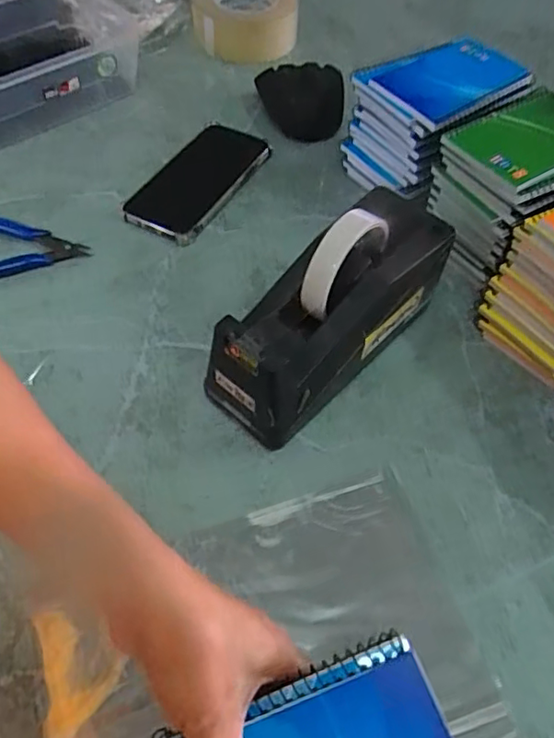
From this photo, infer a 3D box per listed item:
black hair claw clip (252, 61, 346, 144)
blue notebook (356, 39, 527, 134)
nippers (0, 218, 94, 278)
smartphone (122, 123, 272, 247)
[{"bbox_3d":[0.026,-0.307,0.665,0.097,0.034,0.103,0,55,-4],"label":"black hair claw clip"},{"bbox_3d":[0.165,-0.270,0.538,0.148,0.015,0.105,-28,63,-19],"label":"blue notebook"},{"bbox_3d":[-0.234,-0.112,0.522,0.125,0.008,0.081,1,55,-3],"label":"nippers"},{"bbox_3d":[-0.078,-0.195,0.588,0.084,0.013,0.177,24,57,13],"label":"smartphone"}]

